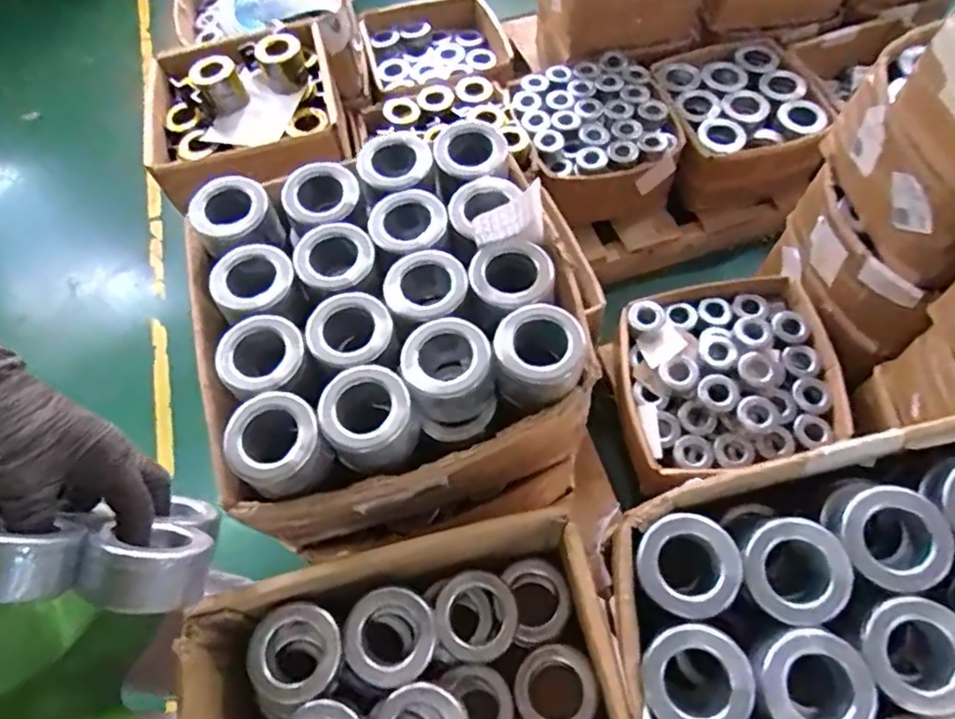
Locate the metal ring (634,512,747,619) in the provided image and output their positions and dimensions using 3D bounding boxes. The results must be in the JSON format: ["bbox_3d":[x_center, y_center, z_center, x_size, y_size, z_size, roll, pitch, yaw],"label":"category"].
[{"bbox_3d":[0.151,0.146,0.439,0.070,0.015,0.068,-2,61,3],"label":"metal ring"}]

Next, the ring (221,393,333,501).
[{"bbox_3d":[-0.153,0.068,0.476,0.065,0.058,0.067,-2,61,3],"label":"ring"}]

